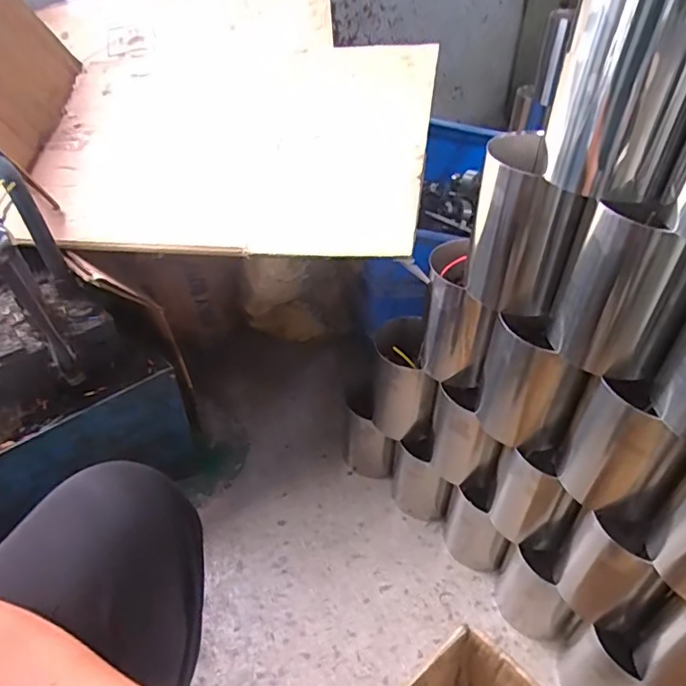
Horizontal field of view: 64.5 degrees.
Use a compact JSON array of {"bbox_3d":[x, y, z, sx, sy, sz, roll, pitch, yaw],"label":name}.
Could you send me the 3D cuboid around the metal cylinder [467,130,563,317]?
[{"bbox_3d":[0.195,-0.129,0.608,0.092,0.174,0.089,8,42,8],"label":"metal cylinder"}]

